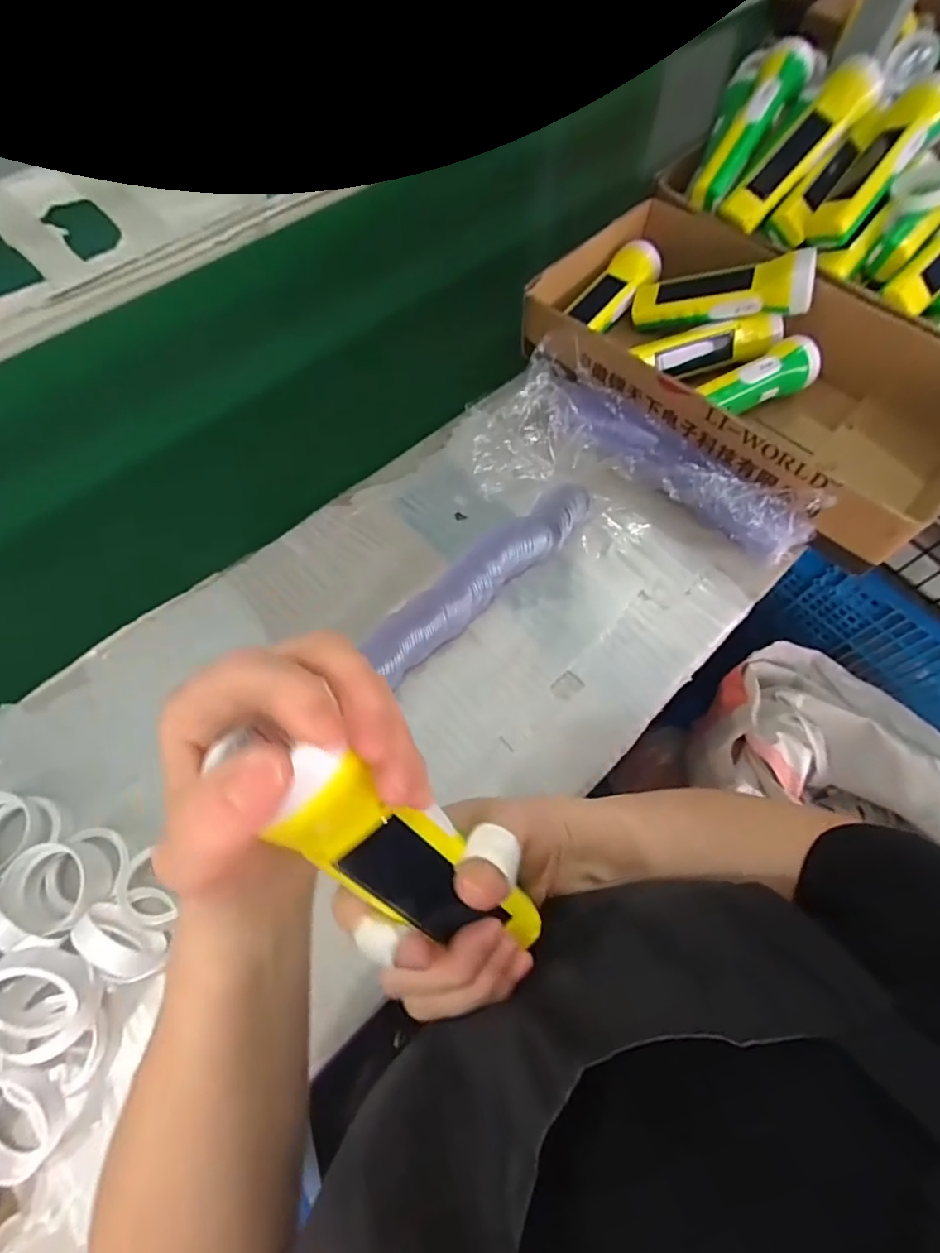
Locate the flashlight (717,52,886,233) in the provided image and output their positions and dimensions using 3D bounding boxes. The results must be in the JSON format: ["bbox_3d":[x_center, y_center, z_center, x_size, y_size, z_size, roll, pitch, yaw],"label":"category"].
[{"bbox_3d":[0.332,-0.481,0.554,0.162,0.036,0.041,-45,69,16],"label":"flashlight"}]

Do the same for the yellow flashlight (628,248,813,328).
[{"bbox_3d":[0.251,-0.334,0.558,0.166,0.047,0.046,10,62,32],"label":"yellow flashlight"}]

